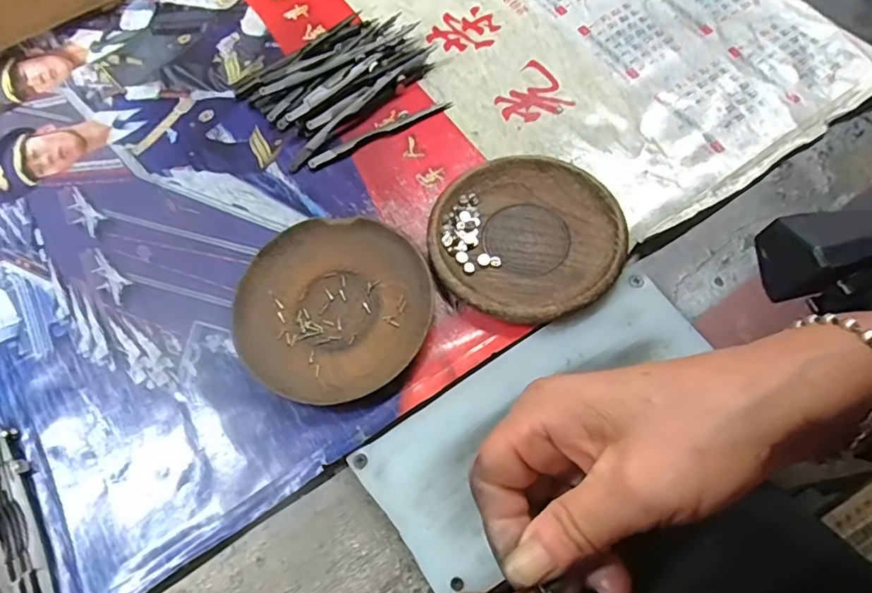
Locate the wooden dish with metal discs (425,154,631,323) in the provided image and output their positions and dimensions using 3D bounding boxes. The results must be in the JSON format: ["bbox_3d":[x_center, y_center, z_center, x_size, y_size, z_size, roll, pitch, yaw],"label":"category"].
[{"bbox_3d":[0.054,-0.036,0.342,0.112,0.018,0.107,-1,67,2],"label":"wooden dish with metal discs"}]

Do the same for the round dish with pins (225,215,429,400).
[{"bbox_3d":[-0.060,0.006,0.333,0.111,0.017,0.108,-1,67,2],"label":"round dish with pins"}]

